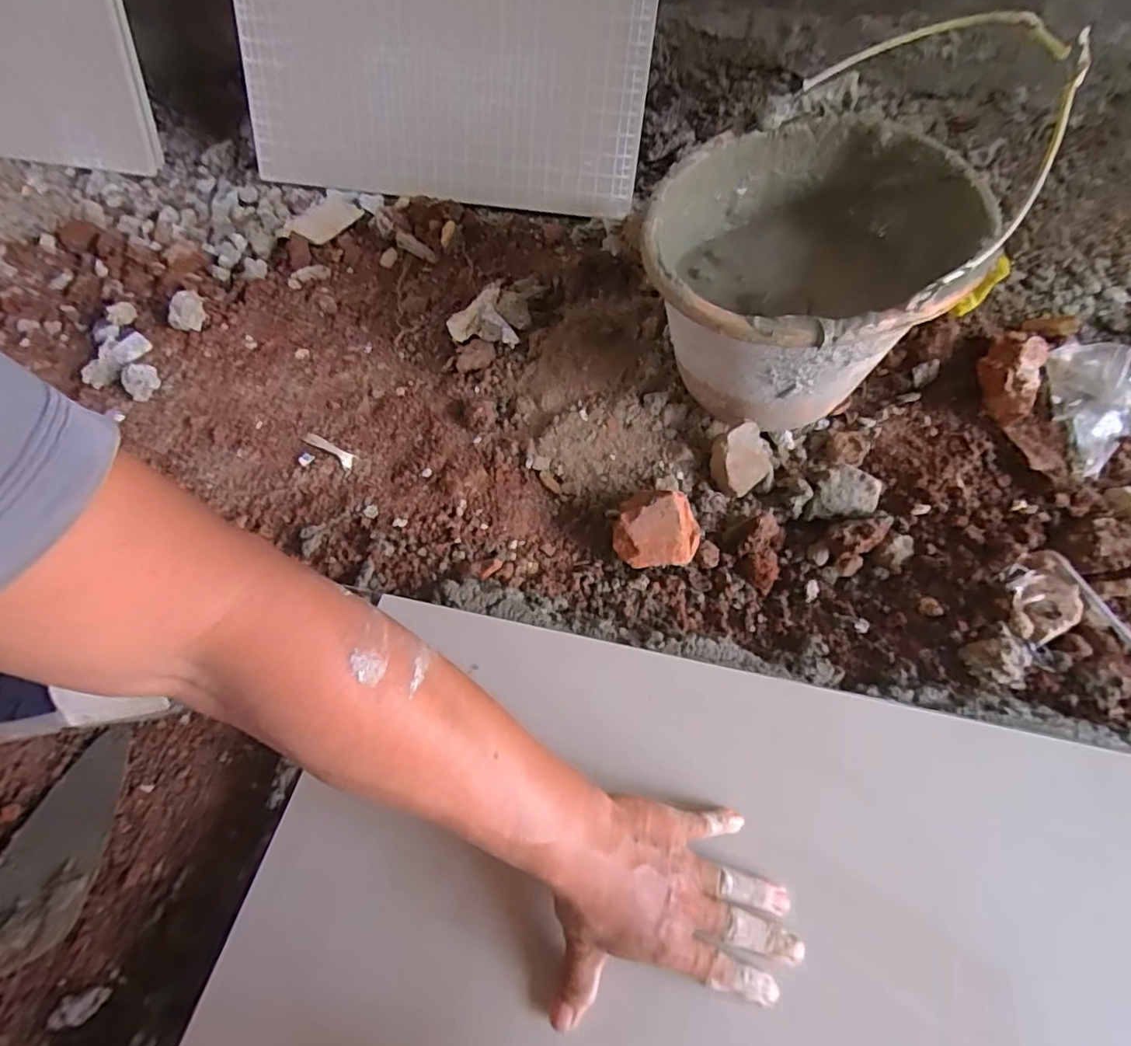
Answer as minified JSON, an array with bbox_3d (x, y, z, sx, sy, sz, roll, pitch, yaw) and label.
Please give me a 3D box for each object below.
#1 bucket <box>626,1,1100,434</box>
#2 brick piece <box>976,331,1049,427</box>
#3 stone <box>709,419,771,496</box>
[{"bbox_3d":[0.209,-0.221,0.525,0.259,0.287,0.247,-2,57,3],"label":"bucket"},{"bbox_3d":[0.463,-0.152,0.592,0.060,0.039,0.104,16,75,13],"label":"brick piece"},{"bbox_3d":[0.175,-0.067,0.582,0.058,0.043,0.060,-2,57,3],"label":"stone"}]

